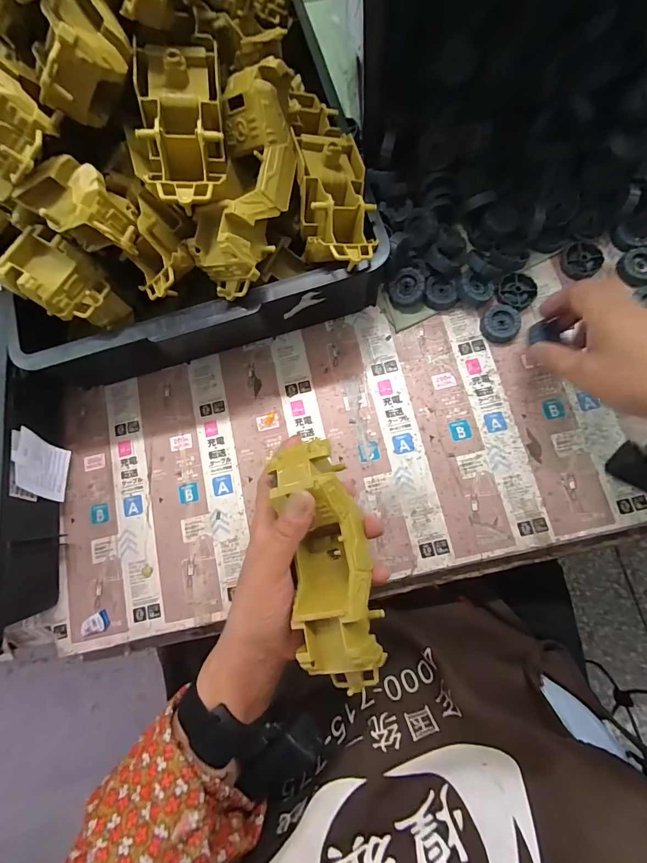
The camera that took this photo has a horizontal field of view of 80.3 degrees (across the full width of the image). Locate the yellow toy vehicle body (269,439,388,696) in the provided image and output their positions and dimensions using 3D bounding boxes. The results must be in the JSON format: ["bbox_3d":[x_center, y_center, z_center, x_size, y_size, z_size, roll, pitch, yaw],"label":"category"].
[{"bbox_3d":[0.001,0.094,0.283,0.058,0.050,0.176,-11,78,2],"label":"yellow toy vehicle body"}]

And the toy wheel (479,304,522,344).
[{"bbox_3d":[0.189,-0.114,0.408,0.038,0.012,0.037,-1,79,5],"label":"toy wheel"}]

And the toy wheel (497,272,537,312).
[{"bbox_3d":[0.209,-0.152,0.411,0.041,0.010,0.041,-1,79,5],"label":"toy wheel"}]

